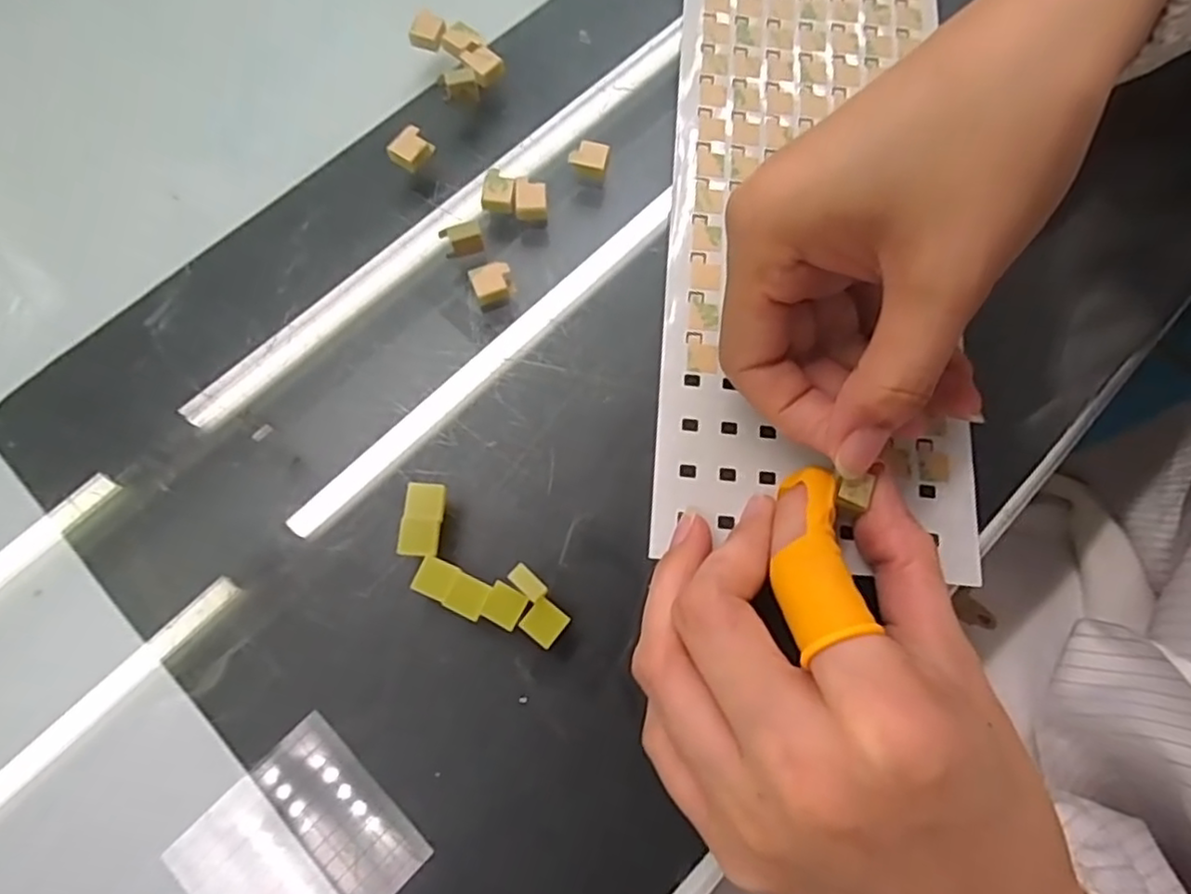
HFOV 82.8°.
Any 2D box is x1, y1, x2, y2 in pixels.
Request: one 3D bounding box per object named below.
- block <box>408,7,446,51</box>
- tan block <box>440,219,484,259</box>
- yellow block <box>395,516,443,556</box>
[{"bbox_3d":[-0.060,-0.149,0.241,0.010,0.007,0.012,19,74,4],"label":"block"},{"bbox_3d":[-0.042,-0.066,0.214,0.013,0.009,0.006,-11,74,-5],"label":"tan block"},{"bbox_3d":[-0.050,0.025,0.190,0.011,0.004,0.010,5,73,0],"label":"yellow block"}]

